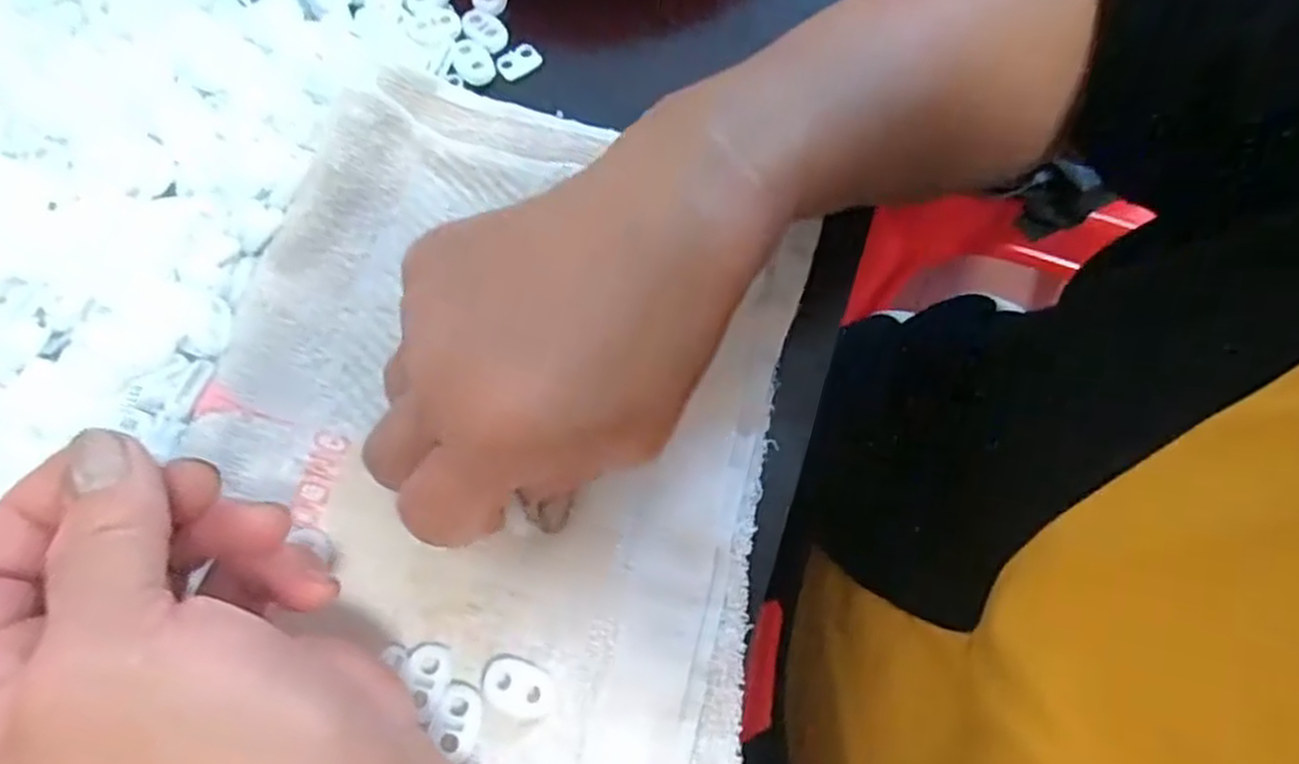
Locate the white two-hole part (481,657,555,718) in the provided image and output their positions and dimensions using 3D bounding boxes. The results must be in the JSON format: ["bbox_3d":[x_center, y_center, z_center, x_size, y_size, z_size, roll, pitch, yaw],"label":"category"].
[{"bbox_3d":[-0.041,0.095,0.237,0.022,0.004,0.015,16,71,5],"label":"white two-hole part"}]

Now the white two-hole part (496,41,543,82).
[{"bbox_3d":[-0.056,-0.137,0.328,0.019,0.005,0.012,-36,75,-12],"label":"white two-hole part"}]

